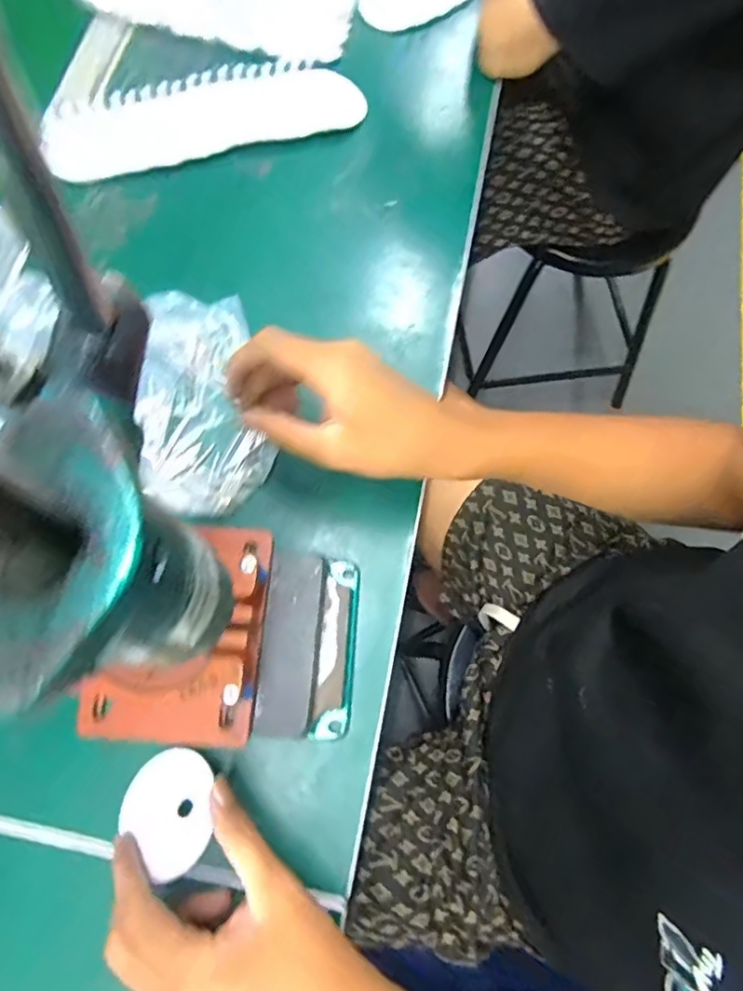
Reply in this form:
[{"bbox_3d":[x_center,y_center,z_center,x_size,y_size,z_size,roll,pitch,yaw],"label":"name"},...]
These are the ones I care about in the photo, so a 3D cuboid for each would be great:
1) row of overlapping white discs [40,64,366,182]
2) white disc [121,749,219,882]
[{"bbox_3d":[-0.137,-0.327,0.491,0.276,0.034,0.053,-14,73,-4],"label":"row of overlapping white discs"},{"bbox_3d":[-0.114,0.177,0.327,0.062,0.004,0.053,27,63,32],"label":"white disc"}]

